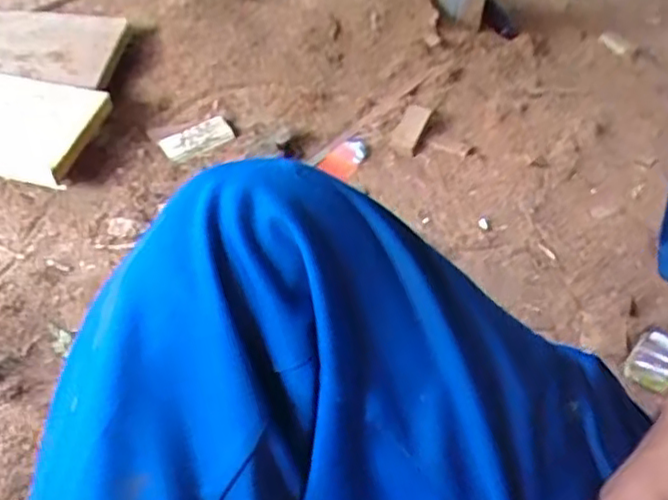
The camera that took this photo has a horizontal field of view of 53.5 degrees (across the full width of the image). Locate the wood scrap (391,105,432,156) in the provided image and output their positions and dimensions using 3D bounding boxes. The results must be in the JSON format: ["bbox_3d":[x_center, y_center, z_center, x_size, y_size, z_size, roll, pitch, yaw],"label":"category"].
[{"bbox_3d":[0.145,-0.233,1.253,0.048,0.010,0.142,24,50,1],"label":"wood scrap"}]

